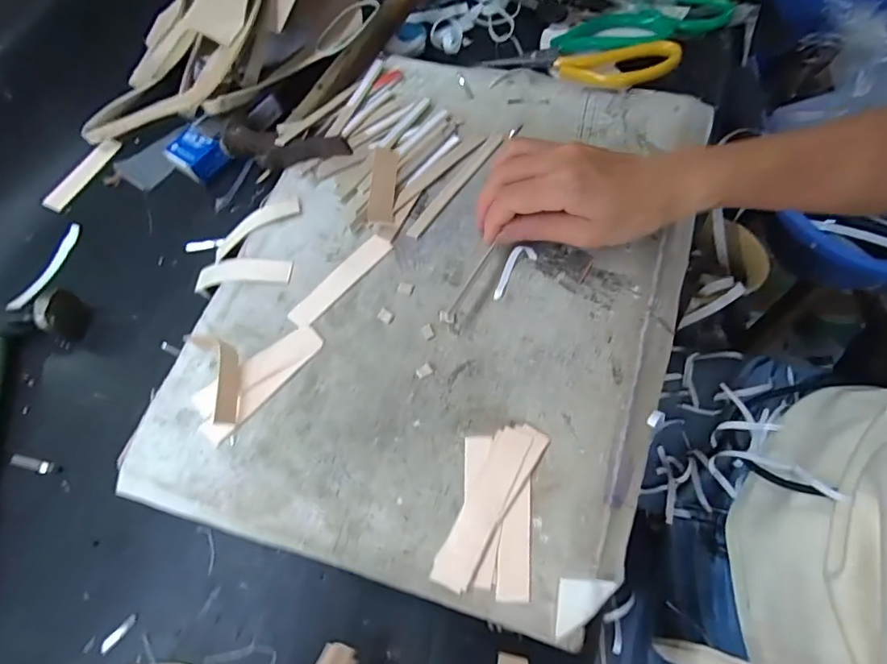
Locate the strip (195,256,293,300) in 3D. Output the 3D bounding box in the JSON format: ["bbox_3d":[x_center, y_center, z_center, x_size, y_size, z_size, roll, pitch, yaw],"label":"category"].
[{"bbox_3d":[-0.152,-0.044,0.374,0.084,0.017,0.022,-3,67,18],"label":"strip"}]

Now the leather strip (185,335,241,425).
[{"bbox_3d":[-0.149,0.023,0.325,0.027,0.013,0.078,-32,67,-8],"label":"leather strip"}]

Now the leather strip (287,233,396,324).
[{"bbox_3d":[-0.074,-0.039,0.354,0.019,0.004,0.086,39,76,20],"label":"leather strip"}]

